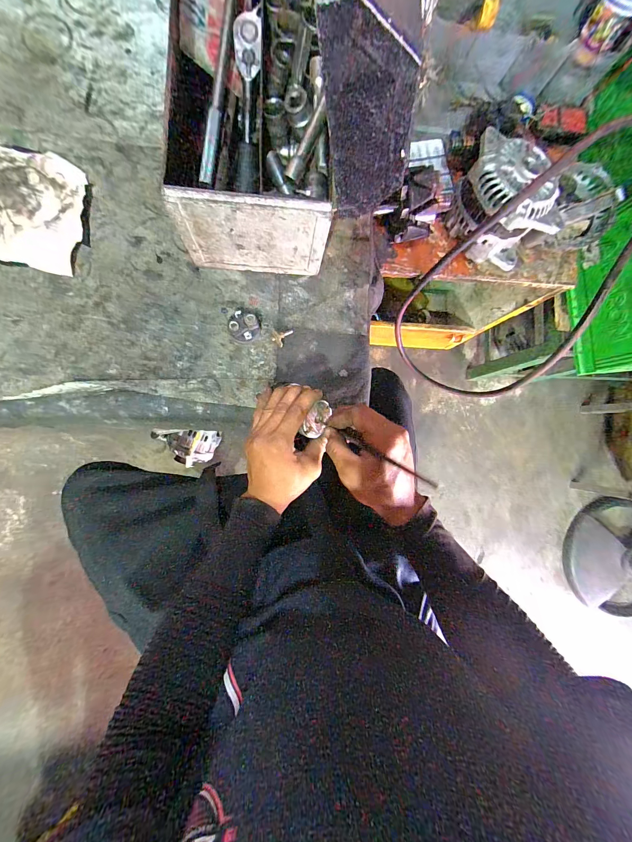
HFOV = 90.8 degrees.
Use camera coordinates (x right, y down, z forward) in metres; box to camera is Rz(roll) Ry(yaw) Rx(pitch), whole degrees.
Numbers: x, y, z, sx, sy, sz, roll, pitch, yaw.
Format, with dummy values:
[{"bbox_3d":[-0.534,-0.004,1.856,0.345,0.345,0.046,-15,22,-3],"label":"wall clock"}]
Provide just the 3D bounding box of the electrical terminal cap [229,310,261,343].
[{"bbox_3d":[-0.105,-0.143,0.459,0.044,0.027,0.044,0,88,-6],"label":"electrical terminal cap"}]

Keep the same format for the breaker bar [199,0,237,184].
[{"bbox_3d":[-0.117,-0.474,0.399,0.014,0.023,0.342,8,88,-6],"label":"breaker bar"}]

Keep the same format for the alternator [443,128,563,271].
[{"bbox_3d":[0.312,-0.361,0.523,0.154,0.121,0.141,19,87,-5],"label":"alternator"}]

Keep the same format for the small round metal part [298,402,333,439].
[{"bbox_3d":[-0.003,-0.003,0.399,0.031,0.018,0.050,33,80,-44],"label":"small round metal part"}]

